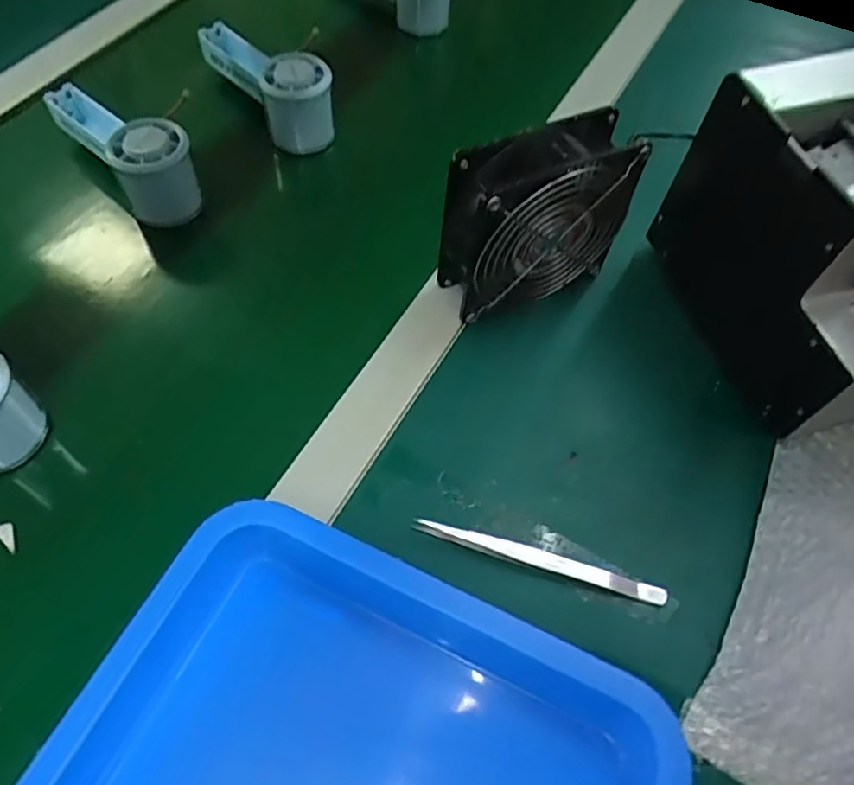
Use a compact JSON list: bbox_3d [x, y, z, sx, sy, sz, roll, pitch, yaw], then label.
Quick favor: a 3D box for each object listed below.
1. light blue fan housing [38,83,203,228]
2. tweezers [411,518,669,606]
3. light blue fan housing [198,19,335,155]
[{"bbox_3d":[-0.236,-0.195,0.508,0.054,0.061,0.155,-37,67,-22],"label":"light blue fan housing"},{"bbox_3d":[0.063,0.094,0.366,0.143,0.014,0.011,14,59,6],"label":"tweezers"},{"bbox_3d":[-0.136,-0.271,0.556,0.050,0.058,0.152,-33,68,-20],"label":"light blue fan housing"}]

